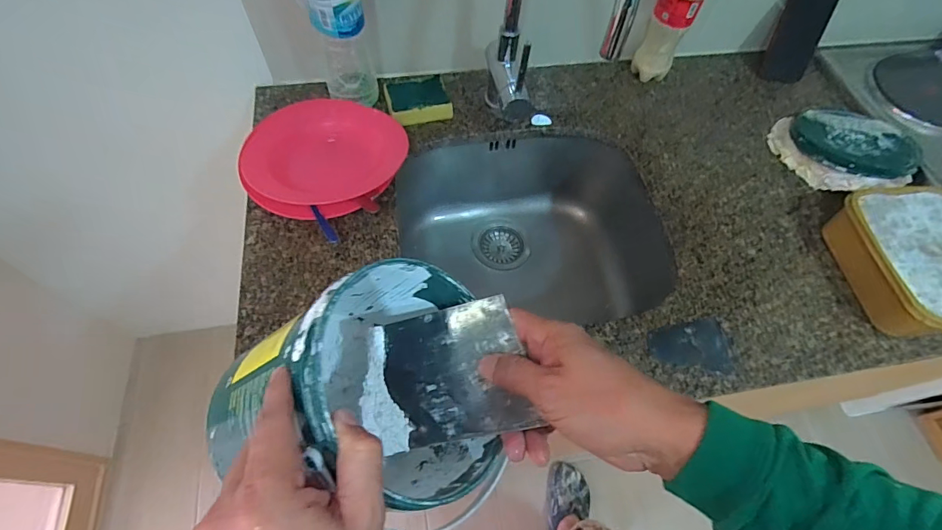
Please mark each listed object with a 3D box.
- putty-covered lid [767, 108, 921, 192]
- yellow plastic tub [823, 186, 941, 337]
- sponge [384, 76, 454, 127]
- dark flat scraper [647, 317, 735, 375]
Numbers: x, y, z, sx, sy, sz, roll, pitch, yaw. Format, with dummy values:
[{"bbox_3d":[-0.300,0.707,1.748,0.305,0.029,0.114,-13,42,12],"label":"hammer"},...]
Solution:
[{"bbox_3d":[0.594,-0.190,0.701,0.192,0.052,0.174,-12,63,-10],"label":"putty-covered lid"},{"bbox_3d":[0.589,-0.005,0.592,0.159,0.070,0.202,-4,62,-5],"label":"yellow plastic tub"},{"bbox_3d":[-0.083,-0.261,0.709,0.096,0.026,0.075,-12,63,-10],"label":"sponge"},{"bbox_3d":[0.270,0.099,0.554,0.098,0.004,0.068,0,61,-3],"label":"dark flat scraper"}]

